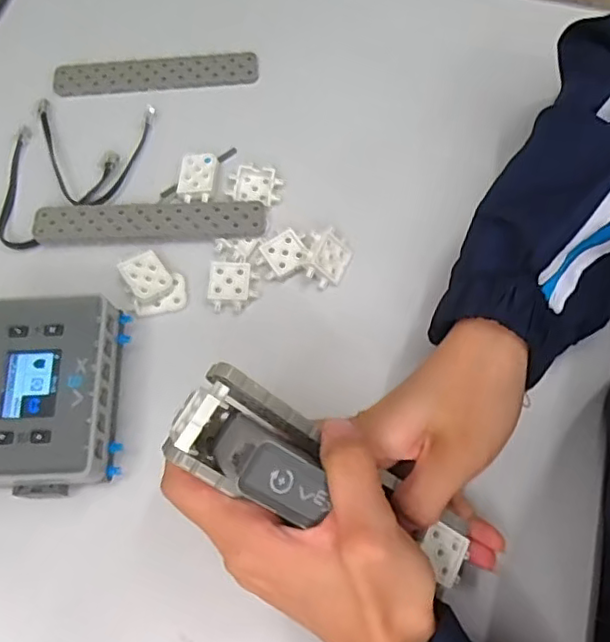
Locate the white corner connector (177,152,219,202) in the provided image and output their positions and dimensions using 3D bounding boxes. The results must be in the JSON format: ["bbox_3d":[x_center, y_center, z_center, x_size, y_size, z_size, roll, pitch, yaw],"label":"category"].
[{"bbox_3d":[-0.072,-0.097,0.406,0.024,0.006,0.036,7,70,4],"label":"white corner connector"}]

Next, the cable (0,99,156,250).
[{"bbox_3d":[-0.167,-0.103,0.415,0.085,0.012,0.127,17,71,8],"label":"cable"}]

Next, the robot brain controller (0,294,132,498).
[{"bbox_3d":[-0.143,0.043,0.338,0.077,0.043,0.104,-2,69,1],"label":"robot brain controller"}]

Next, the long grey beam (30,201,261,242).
[{"bbox_3d":[-0.101,-0.066,0.396,0.148,0.007,0.028,-1,69,1],"label":"long grey beam"}]

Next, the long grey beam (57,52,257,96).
[{"bbox_3d":[-0.110,-0.181,0.444,0.149,0.006,0.029,-2,69,1],"label":"long grey beam"}]

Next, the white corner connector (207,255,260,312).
[{"bbox_3d":[-0.045,-0.024,0.378,0.030,0.009,0.033,-3,69,1],"label":"white corner connector"}]

